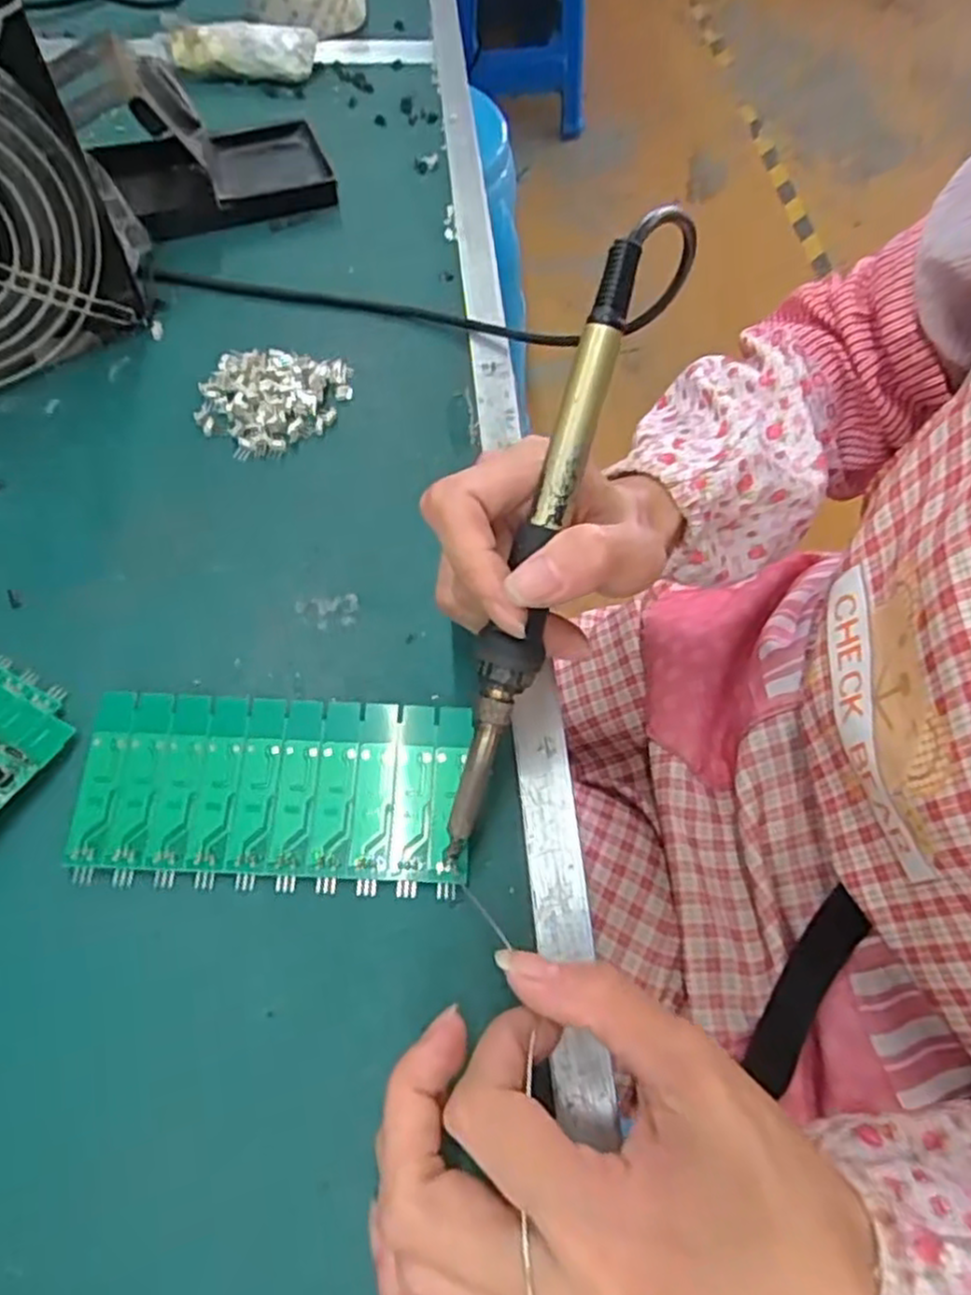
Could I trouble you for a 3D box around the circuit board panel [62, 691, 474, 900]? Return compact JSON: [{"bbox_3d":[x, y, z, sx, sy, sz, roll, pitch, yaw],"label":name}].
[{"bbox_3d":[-0.075,0.052,0.270,0.134,0.014,0.066,3,62,-1],"label":"circuit board panel"}]

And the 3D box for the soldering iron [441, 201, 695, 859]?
[{"bbox_3d":[0.021,-0.029,0.237,0.024,0.016,0.216,18,99,7],"label":"soldering iron"}]

